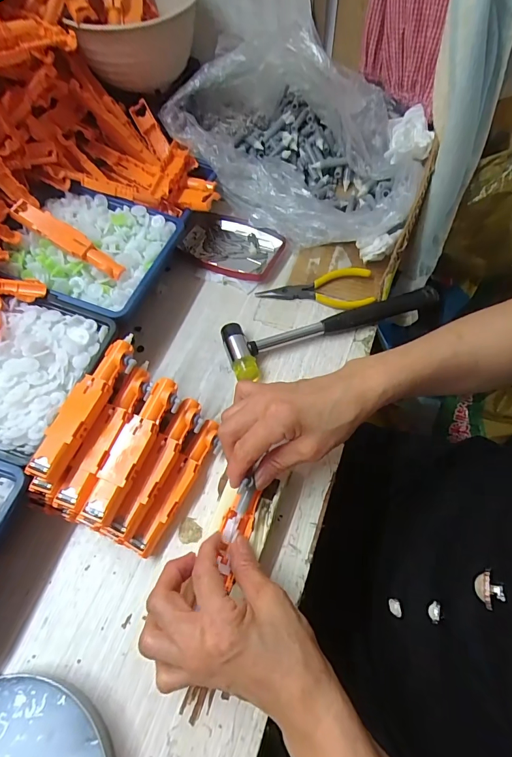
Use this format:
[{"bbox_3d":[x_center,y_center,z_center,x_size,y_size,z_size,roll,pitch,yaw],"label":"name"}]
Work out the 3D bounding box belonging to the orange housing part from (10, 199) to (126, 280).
[{"bbox_3d":[-0.184,-0.138,0.373,0.118,0.011,0.023,33,65,-5],"label":"orange housing part"}]

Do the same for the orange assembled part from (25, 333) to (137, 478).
[{"bbox_3d":[-0.130,0.020,0.299,0.025,0.021,0.124,19,63,12],"label":"orange assembled part"}]

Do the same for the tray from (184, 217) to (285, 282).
[{"bbox_3d":[-0.033,-0.157,0.454,0.116,0.015,0.081,21,64,12],"label":"tray"}]

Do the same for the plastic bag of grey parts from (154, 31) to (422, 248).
[{"bbox_3d":[0.060,-0.292,0.447,0.311,0.146,0.216,37,68,19],"label":"plastic bag of grey parts"}]

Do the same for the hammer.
[{"bbox_3d":[0.078,-0.064,0.398,0.230,0.021,0.063,-23,63,-11],"label":"hammer"}]

